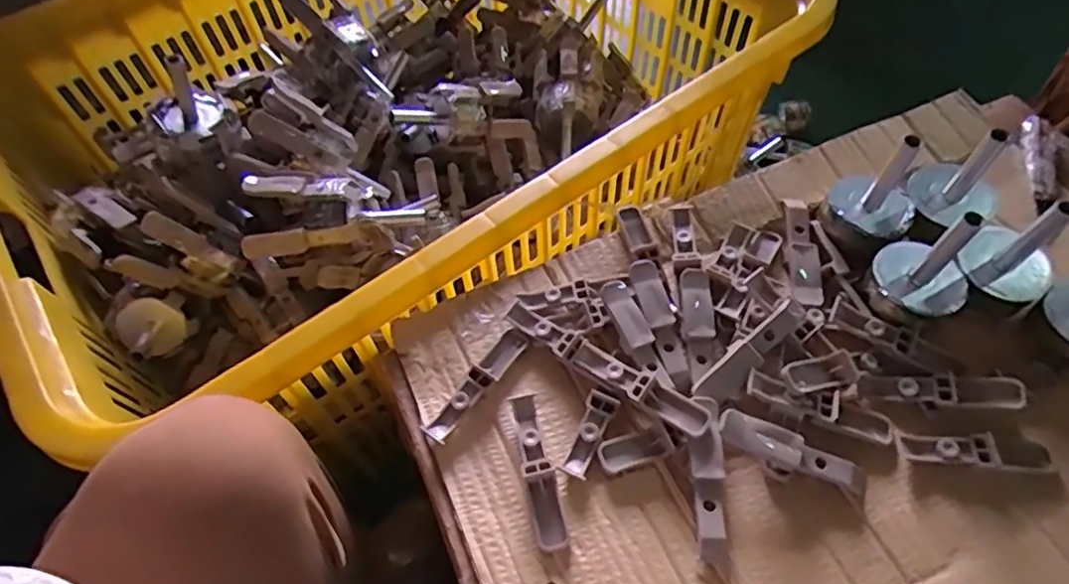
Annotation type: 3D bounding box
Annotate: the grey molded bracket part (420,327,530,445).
[{"bbox_3d":[-0.039,0.062,0.441,0.019,0.010,0.096,32,65,22],"label":"grey molded bracket part"}]

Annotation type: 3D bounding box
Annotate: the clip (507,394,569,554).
[{"bbox_3d":[0.001,0.112,0.406,0.019,0.011,0.100,-13,58,-5],"label":"clip"}]

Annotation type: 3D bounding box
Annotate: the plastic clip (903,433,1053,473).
[{"bbox_3d":[0.285,0.103,0.411,0.094,0.012,0.020,4,58,6],"label":"plastic clip"}]

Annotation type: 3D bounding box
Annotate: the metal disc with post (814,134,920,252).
[{"bbox_3d":[0.246,-0.073,0.462,0.052,0.075,0.061,-36,62,-18],"label":"metal disc with post"}]

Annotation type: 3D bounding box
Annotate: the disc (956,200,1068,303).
[{"bbox_3d":[0.330,-0.033,0.426,0.050,0.072,0.054,-2,57,3],"label":"disc"}]

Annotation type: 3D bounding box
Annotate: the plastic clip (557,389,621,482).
[{"bbox_3d":[0.036,0.093,0.418,0.020,0.008,0.058,20,61,16],"label":"plastic clip"}]

